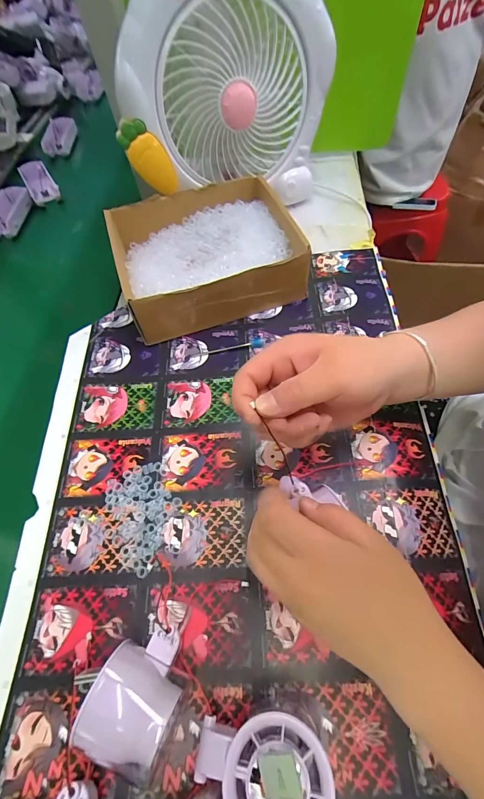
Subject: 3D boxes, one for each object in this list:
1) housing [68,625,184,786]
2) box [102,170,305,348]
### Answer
[{"bbox_3d":[-0.066,0.194,0.233,0.051,0.056,0.070,18,64,13],"label":"housing"},{"bbox_3d":[-0.046,-0.178,0.429,0.201,0.073,0.171,-19,62,-7],"label":"box"}]

